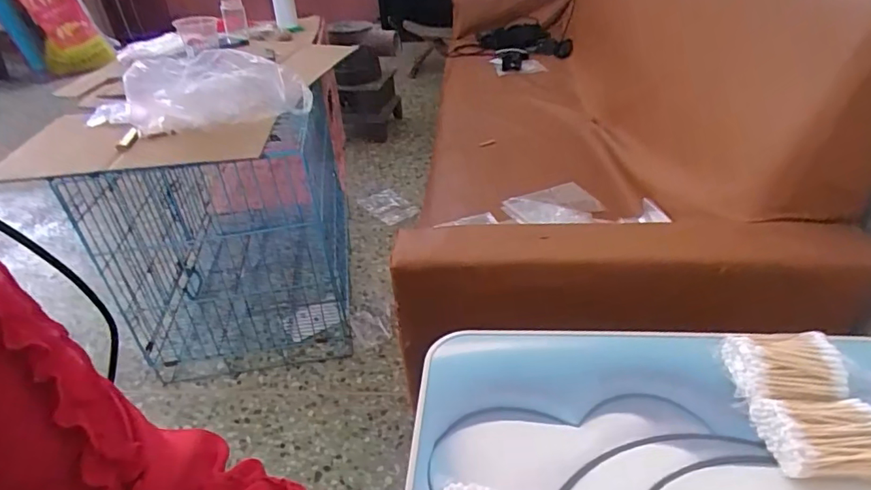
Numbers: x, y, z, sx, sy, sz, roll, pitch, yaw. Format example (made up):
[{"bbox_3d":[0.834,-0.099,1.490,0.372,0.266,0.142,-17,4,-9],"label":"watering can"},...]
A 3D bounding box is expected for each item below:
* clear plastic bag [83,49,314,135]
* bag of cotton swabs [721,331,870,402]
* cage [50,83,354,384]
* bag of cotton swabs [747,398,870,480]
[{"bbox_3d":[-0.402,-0.285,0.938,0.327,0.114,0.128,-26,41,-27],"label":"clear plastic bag"},{"bbox_3d":[0.285,0.101,0.401,0.099,0.034,0.060,2,36,8],"label":"bag of cotton swabs"},{"bbox_3d":[-0.457,-0.077,1.204,0.441,0.496,0.521,-6,36,-3],"label":"cage"},{"bbox_3d":[0.282,0.134,0.348,0.100,0.034,0.054,0,36,6],"label":"bag of cotton swabs"}]

